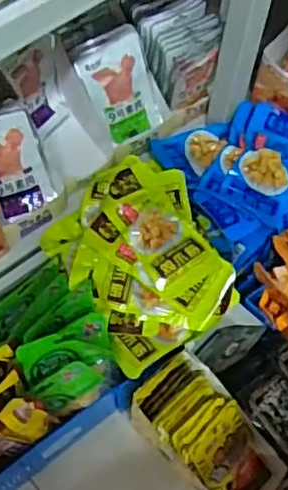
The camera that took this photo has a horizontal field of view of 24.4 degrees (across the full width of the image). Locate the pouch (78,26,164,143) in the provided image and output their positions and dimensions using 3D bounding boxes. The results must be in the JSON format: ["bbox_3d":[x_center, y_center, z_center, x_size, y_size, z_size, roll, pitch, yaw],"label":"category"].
[{"bbox_3d":[-0.025,-0.176,0.757,0.072,0.121,0.029,-31,44,-8],"label":"pouch"}]

